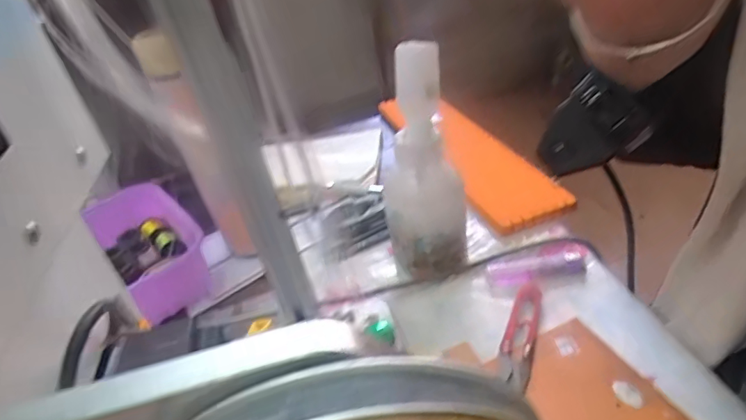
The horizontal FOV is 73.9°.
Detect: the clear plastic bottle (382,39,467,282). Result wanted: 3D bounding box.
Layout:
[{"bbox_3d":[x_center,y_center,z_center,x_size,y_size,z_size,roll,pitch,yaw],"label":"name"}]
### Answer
[{"bbox_3d":[0.043,-0.032,0.403,0.070,0.178,0.051,-24,35,-17],"label":"clear plastic bottle"}]

